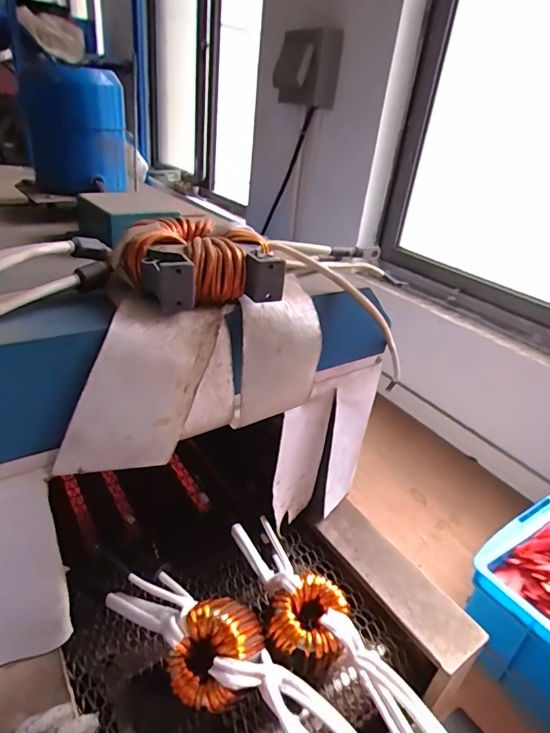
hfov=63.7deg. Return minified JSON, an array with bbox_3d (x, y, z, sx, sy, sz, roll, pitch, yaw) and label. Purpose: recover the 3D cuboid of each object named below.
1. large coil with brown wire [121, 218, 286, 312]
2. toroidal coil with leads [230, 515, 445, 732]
[{"bbox_3d":[-0.066,-0.092,0.368,0.120,0.048,0.111,-9,34,-26],"label":"large coil with brown wire"},{"bbox_3d":[0.074,0.274,0.395,0.079,0.113,0.360,-18,48,-37],"label":"toroidal coil with leads"}]

